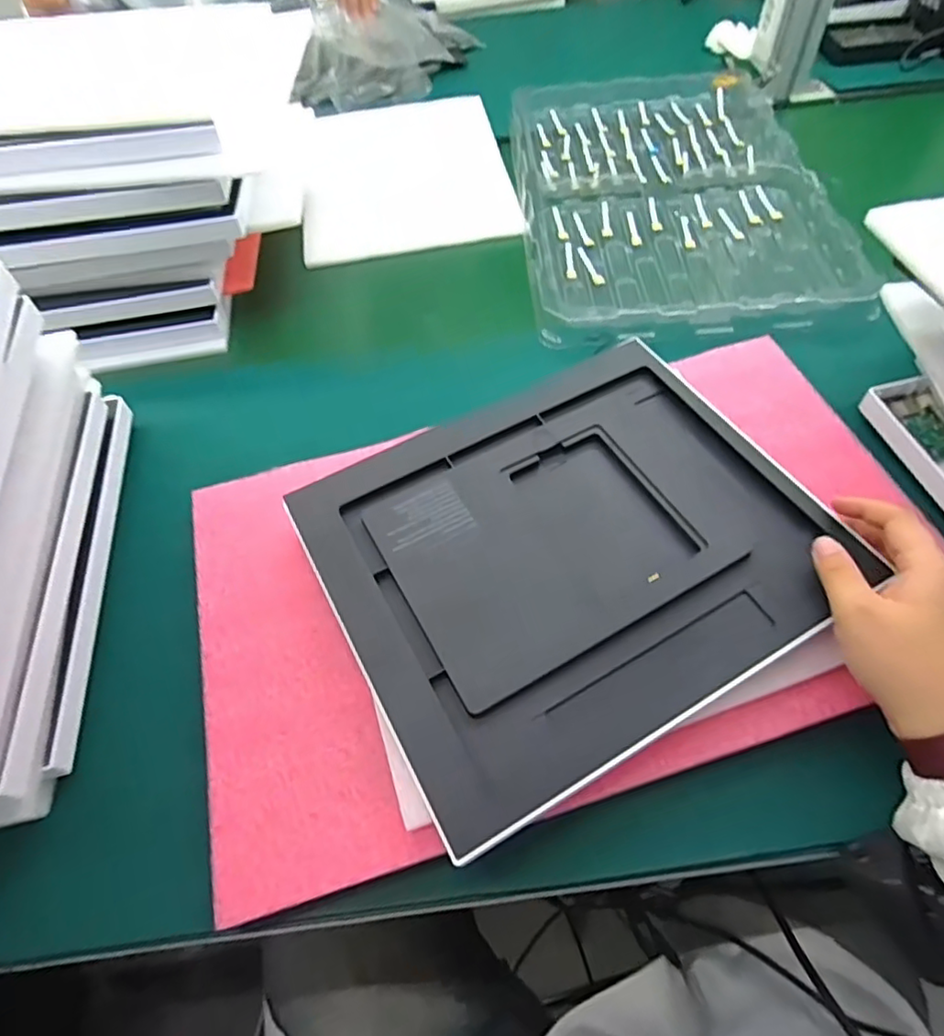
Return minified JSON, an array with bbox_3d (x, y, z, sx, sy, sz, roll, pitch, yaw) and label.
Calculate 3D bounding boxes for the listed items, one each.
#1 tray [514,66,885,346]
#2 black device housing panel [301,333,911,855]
[{"bbox_3d":[0.214,-0.379,0.679,0.313,0.030,0.508,0,57,4],"label":"tray"},{"bbox_3d":[0.064,0.015,0.394,0.299,0.030,0.245,-27,59,-13],"label":"black device housing panel"}]

